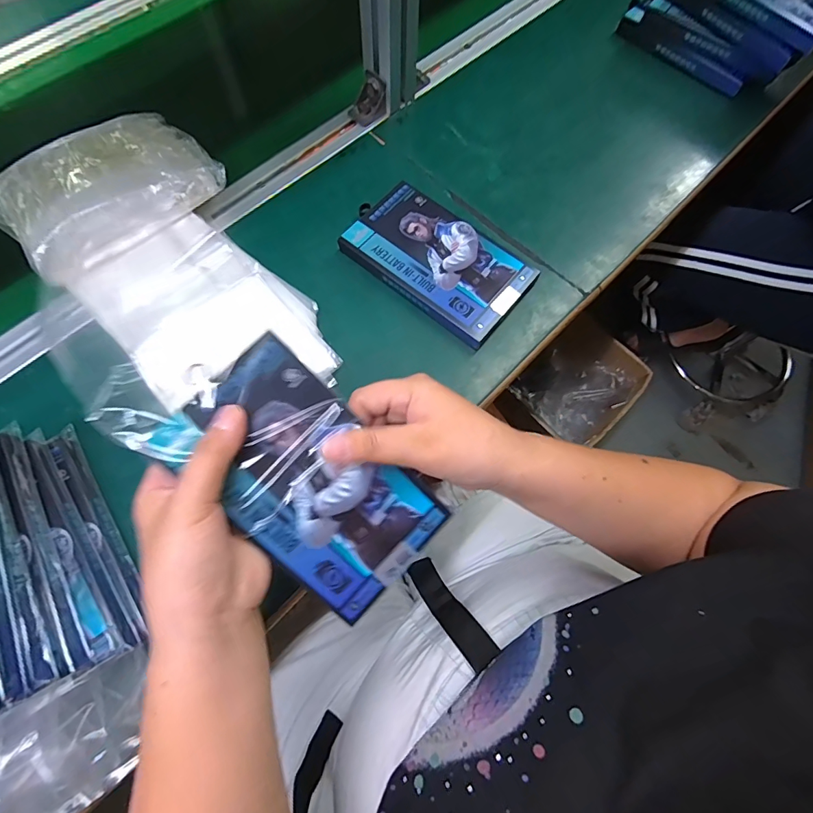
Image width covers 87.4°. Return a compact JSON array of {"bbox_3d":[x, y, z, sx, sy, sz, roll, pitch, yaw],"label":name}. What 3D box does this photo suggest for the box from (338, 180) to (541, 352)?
[{"bbox_3d":[0.028,-0.136,0.400,0.166,0.021,0.101,41,75,10],"label":"box"}]

